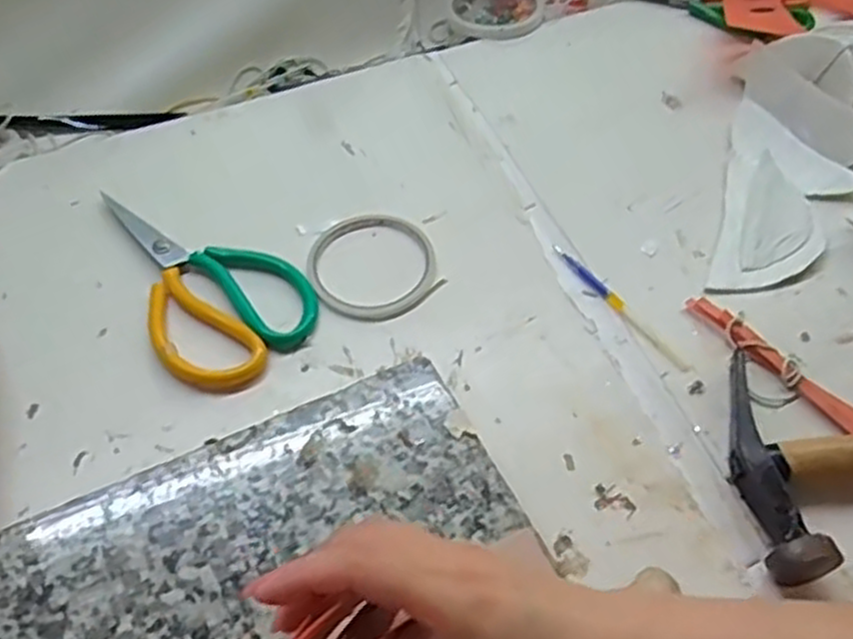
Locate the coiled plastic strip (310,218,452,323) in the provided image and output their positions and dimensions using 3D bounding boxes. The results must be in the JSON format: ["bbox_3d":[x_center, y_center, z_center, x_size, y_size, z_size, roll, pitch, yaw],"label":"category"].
[{"bbox_3d":[-0.036,-0.038,0.524,0.087,0.007,0.087,-23,57,-18],"label":"coiled plastic strip"}]

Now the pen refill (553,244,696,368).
[{"bbox_3d":[0.128,-0.009,0.513,0.010,0.007,0.122,-32,60,-23],"label":"pen refill"}]

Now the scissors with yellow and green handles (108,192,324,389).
[{"bbox_3d":[-0.153,-0.034,0.517,0.102,0.012,0.189,-30,60,-22],"label":"scissors with yellow and green handles"}]

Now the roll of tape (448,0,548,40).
[{"bbox_3d":[0.064,-0.293,0.716,0.083,0.012,0.089,-5,53,-5],"label":"roll of tape"}]

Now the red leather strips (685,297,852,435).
[{"bbox_3d":[0.239,0.044,0.469,0.021,0.011,0.186,-33,60,-23],"label":"red leather strips"}]

